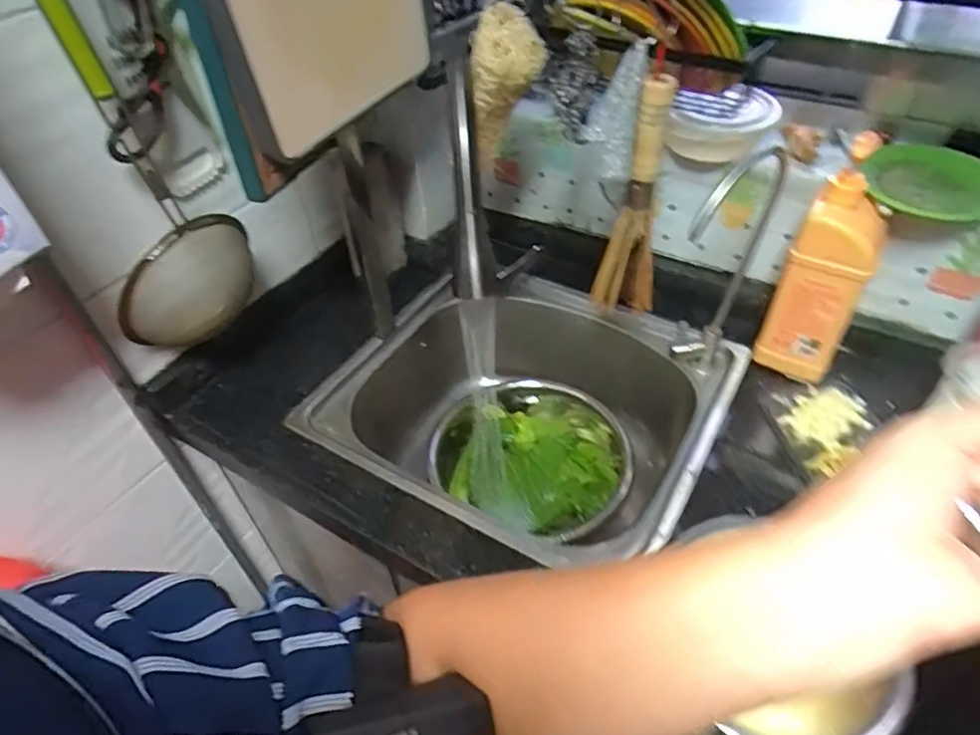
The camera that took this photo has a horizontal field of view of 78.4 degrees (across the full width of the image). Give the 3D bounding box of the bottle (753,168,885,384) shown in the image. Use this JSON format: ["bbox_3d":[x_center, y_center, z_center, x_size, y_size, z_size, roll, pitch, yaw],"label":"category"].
[{"bbox_3d":[0.375,-0.094,0.678,0.080,0.227,0.068,23,51,23],"label":"bottle"}]

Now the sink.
[{"bbox_3d":[0.051,0.074,0.817,0.443,0.186,0.411,22,51,23],"label":"sink"}]

